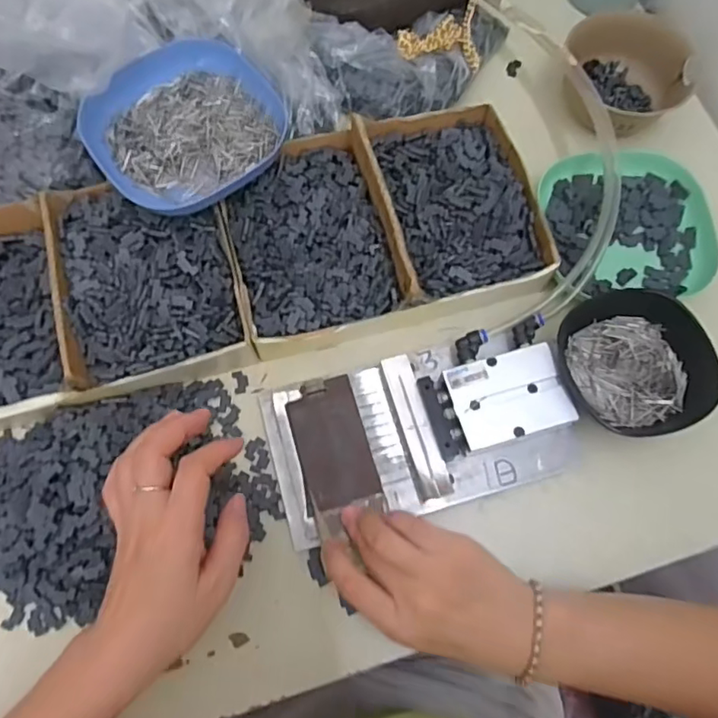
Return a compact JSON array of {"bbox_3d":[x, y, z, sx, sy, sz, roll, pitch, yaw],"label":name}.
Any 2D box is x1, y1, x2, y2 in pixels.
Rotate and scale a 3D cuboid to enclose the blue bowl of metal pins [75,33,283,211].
[{"bbox_3d":[-0.138,-0.186,0.466,0.147,0.037,0.136,0,71,0],"label":"blue bowl of metal pins"}]

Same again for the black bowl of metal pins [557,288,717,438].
[{"bbox_3d":[0.205,0.005,0.435,0.104,0.042,0.109,0,71,0],"label":"black bowl of metal pins"}]

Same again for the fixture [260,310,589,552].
[{"bbox_3d":[0.045,0.049,0.417,0.214,0.030,0.112,-13,71,-3],"label":"fixture"}]

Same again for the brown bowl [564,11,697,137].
[{"bbox_3d":[0.240,-0.241,0.519,0.113,0.065,0.119,0,71,0],"label":"brown bowl"}]

